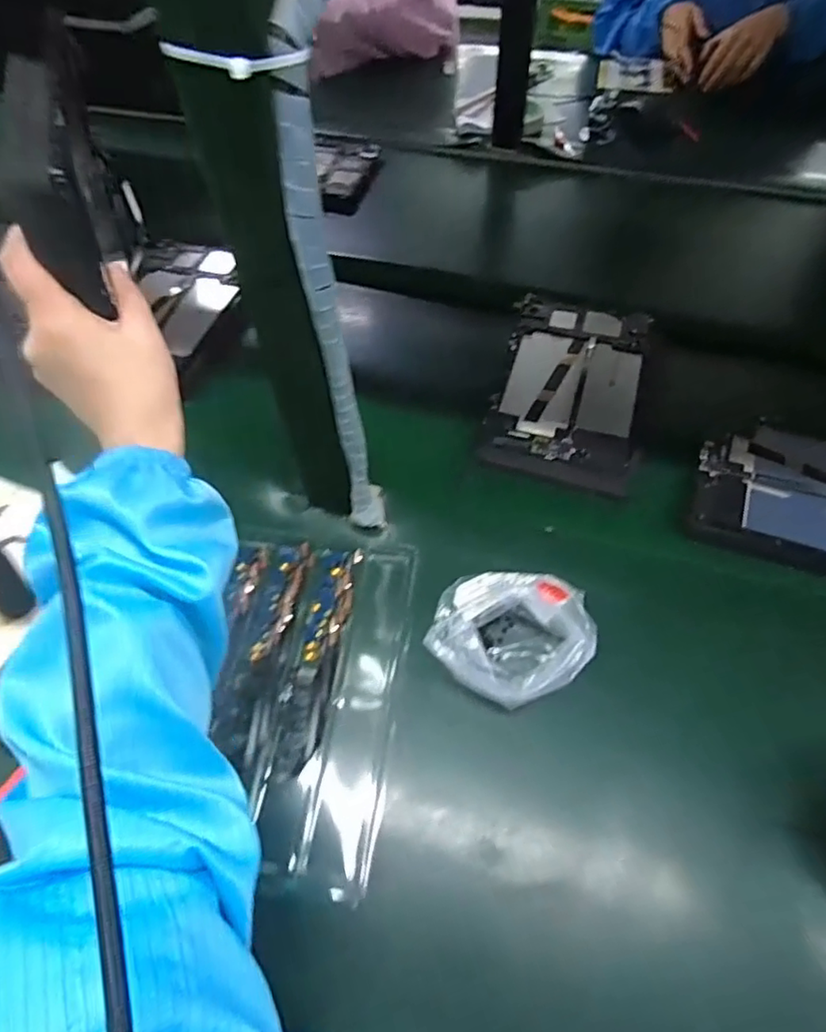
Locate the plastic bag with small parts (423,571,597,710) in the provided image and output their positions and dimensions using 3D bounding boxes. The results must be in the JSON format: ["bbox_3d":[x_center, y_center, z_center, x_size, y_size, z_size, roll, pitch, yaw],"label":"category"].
[{"bbox_3d":[0.077,0.096,0.467,0.122,0.052,0.102,17,59,12],"label":"plastic bag with small parts"}]

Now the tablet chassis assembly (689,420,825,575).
[{"bbox_3d":[0.383,-0.006,0.535,0.235,0.028,0.143,21,60,14],"label":"tablet chassis assembly"}]

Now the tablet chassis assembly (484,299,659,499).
[{"bbox_3d":[0.169,-0.144,0.641,0.148,0.022,0.259,13,59,10],"label":"tablet chassis assembly"}]

